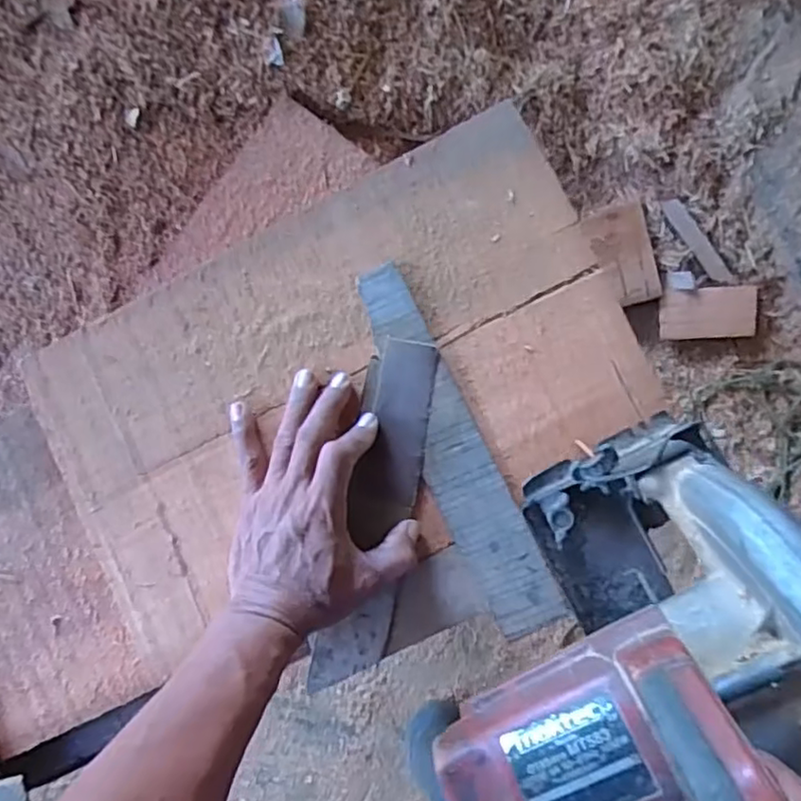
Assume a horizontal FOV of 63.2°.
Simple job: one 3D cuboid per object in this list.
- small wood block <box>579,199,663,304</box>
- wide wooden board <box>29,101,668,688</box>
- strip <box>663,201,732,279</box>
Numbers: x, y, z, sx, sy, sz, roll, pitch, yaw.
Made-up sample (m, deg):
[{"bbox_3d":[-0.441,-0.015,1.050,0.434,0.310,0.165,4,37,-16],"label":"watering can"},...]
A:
[{"bbox_3d":[0.306,-0.201,0.894,0.083,0.012,0.136,-15,86,7],"label":"small wood block"},{"bbox_3d":[-0.052,-0.010,0.456,0.401,0.017,0.238,-27,84,6],"label":"wide wooden board"},{"bbox_3d":[0.402,-0.216,0.882,0.025,0.004,0.134,-36,92,11],"label":"strip"}]

